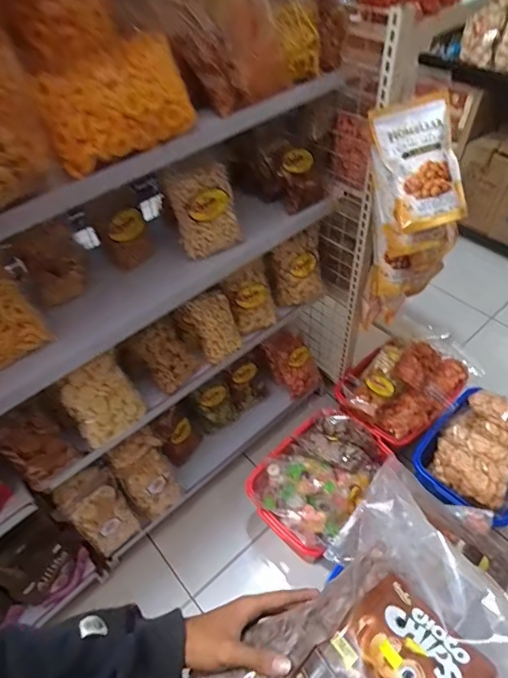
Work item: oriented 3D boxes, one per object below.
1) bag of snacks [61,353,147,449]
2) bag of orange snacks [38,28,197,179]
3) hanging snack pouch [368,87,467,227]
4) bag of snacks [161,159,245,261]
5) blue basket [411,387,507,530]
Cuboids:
[{"bbox_3d":[-0.335,0.137,1.005,0.141,0.179,0.077,-29,53,-20],"label":"bag of snacks"},{"bbox_3d":[-0.204,-0.350,0.669,0.089,0.124,0.225,35,59,30],"label":"bag of orange snacks"},{"bbox_3d":[0.354,-0.366,0.937,0.168,0.056,0.259,-21,92,-4],"label":"hanging snack pouch"},{"bbox_3d":[-0.112,-0.287,0.980,0.126,0.171,0.100,-28,52,-19],"label":"bag of snacks"},{"bbox_3d":[0.668,0.326,1.306,0.414,0.125,0.300,-38,56,-26],"label":"blue basket"}]

